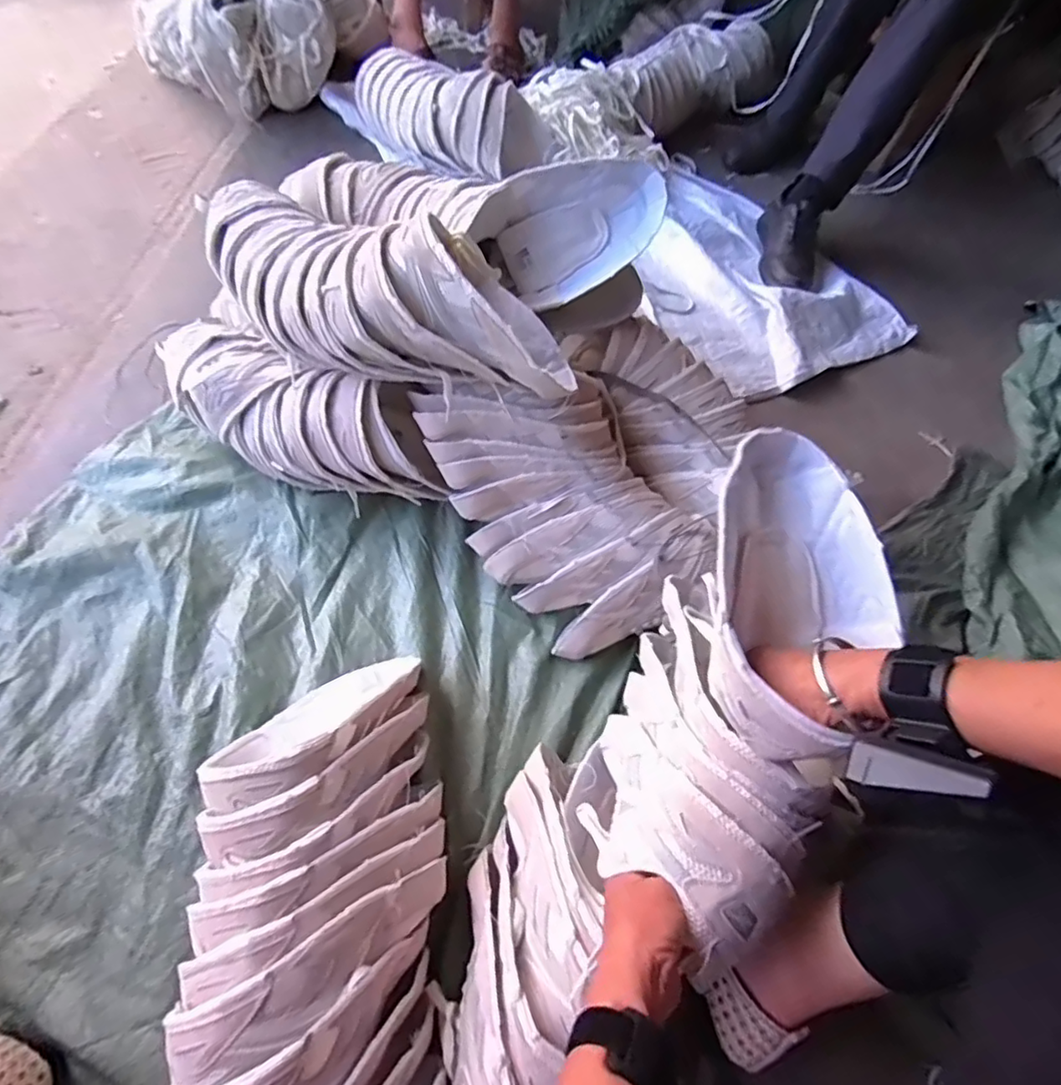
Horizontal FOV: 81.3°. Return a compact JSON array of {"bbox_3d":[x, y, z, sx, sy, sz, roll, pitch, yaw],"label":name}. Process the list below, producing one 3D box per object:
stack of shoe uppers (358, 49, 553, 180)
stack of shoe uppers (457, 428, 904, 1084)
[{"bbox_3d":[-0.172,-0.827,1.186,0.403,0.130,0.180,23,59,6],"label":"stack of shoe uppers"},{"bbox_3d":[0.111,0.190,0.504,0.188,0.198,0.547,34,94,18],"label":"stack of shoe uppers"}]

